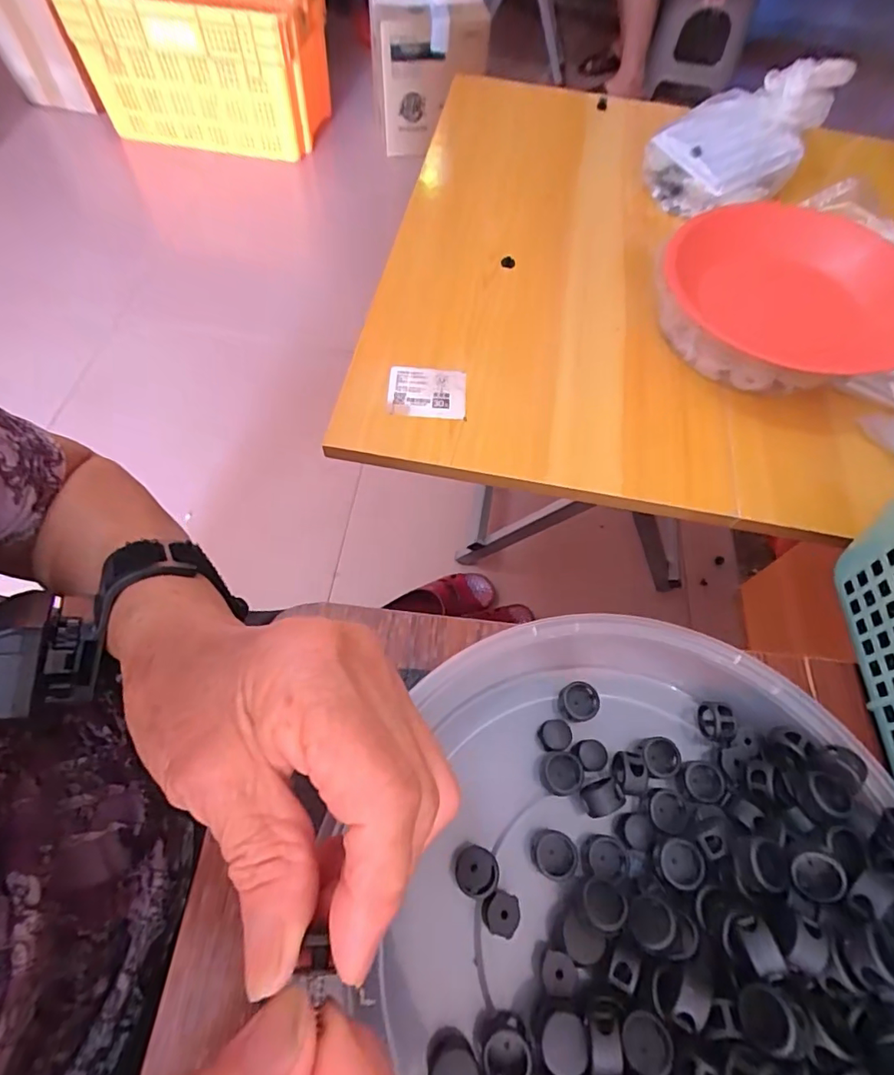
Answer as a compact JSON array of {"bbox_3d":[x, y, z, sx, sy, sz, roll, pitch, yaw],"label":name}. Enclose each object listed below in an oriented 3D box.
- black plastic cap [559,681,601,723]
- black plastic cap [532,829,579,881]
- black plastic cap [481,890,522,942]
[{"bbox_3d":[0.062,0.077,0.237,0.017,0.010,0.016,1,62,-2],"label":"black plastic cap"},{"bbox_3d":[0.044,0.132,0.213,0.017,0.015,0.017,1,62,-2],"label":"black plastic cap"},{"bbox_3d":[0.020,0.148,0.203,0.015,0.021,0.014,1,62,-2],"label":"black plastic cap"}]

